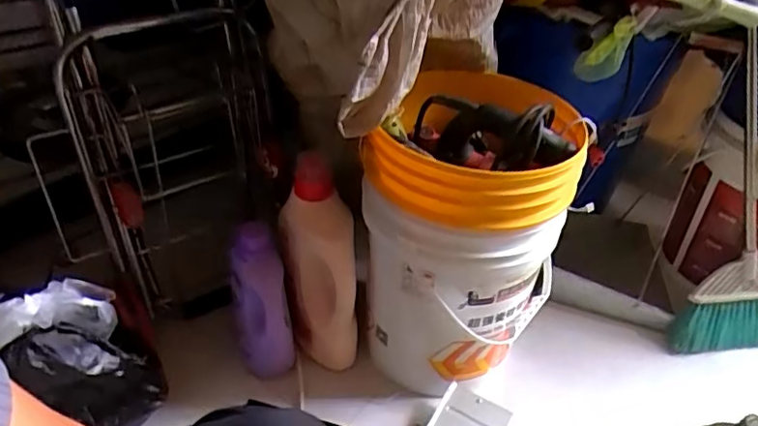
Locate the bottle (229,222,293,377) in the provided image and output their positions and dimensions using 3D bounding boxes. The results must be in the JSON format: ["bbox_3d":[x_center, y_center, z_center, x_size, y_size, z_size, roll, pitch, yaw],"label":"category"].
[{"bbox_3d":[-0.189,0.150,0.932,0.081,0.256,0.086,-9,19,-17],"label":"bottle"}]

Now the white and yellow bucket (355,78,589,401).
[{"bbox_3d":[0.133,0.036,0.947,0.294,0.454,0.305,3,37,-2],"label":"white and yellow bucket"}]

